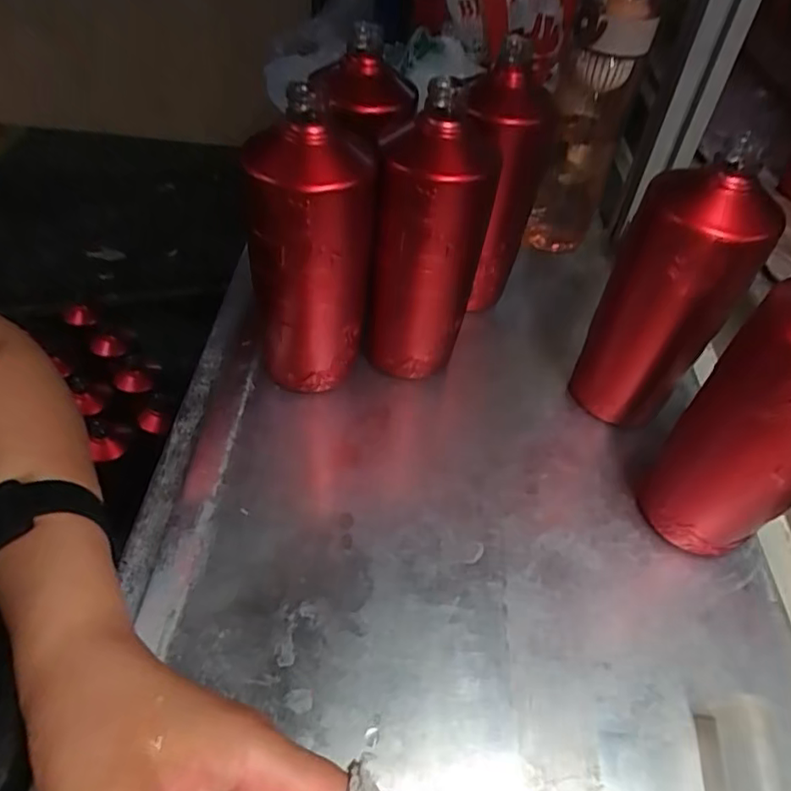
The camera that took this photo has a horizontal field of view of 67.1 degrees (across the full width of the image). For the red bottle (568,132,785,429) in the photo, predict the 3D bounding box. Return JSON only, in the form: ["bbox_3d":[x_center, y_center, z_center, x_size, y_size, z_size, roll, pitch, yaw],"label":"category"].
[{"bbox_3d":[0.192,-0.067,0.428,0.083,0.190,0.067,22,51,19],"label":"red bottle"}]

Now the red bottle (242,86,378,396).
[{"bbox_3d":[-0.060,-0.085,0.427,0.083,0.212,0.067,23,51,19],"label":"red bottle"}]

